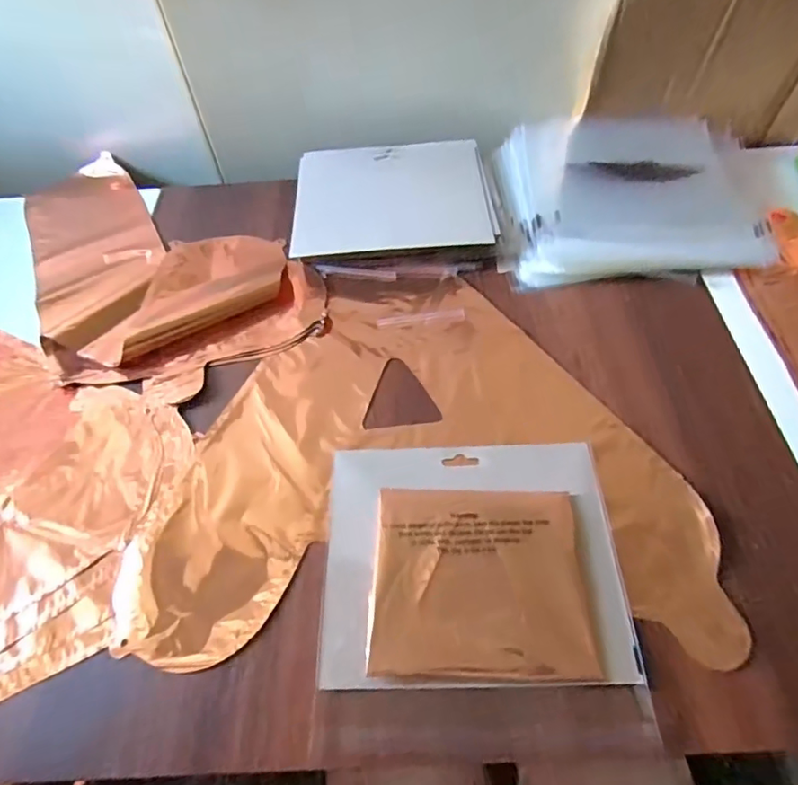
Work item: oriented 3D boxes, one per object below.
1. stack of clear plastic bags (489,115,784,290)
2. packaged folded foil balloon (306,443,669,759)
[{"bbox_3d":[0.232,-0.210,0.564,0.264,0.037,0.238,-3,54,2],"label":"stack of clear plastic bags"},{"bbox_3d":[0.049,0.122,0.359,0.192,0.009,0.197,-2,55,3],"label":"packaged folded foil balloon"}]

